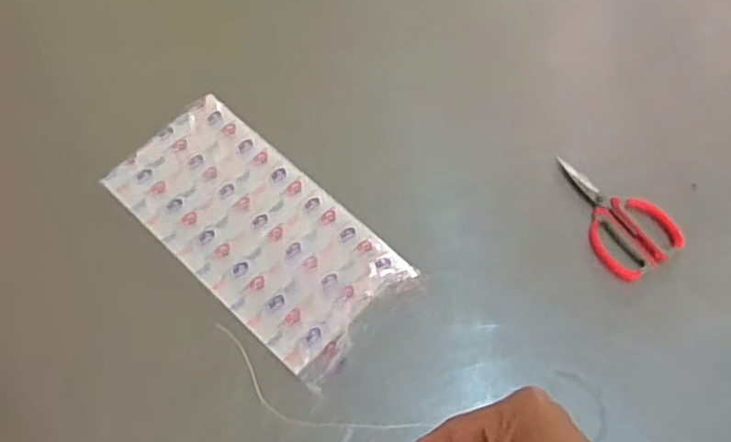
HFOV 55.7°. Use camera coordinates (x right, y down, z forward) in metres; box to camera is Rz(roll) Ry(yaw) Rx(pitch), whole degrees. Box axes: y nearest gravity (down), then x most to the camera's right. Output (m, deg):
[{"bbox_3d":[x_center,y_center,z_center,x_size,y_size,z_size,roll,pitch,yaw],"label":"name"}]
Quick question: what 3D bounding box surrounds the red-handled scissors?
[{"bbox_3d":[0.250,-0.010,0.713,0.086,0.015,0.143,-31,67,-13],"label":"red-handled scissors"}]

